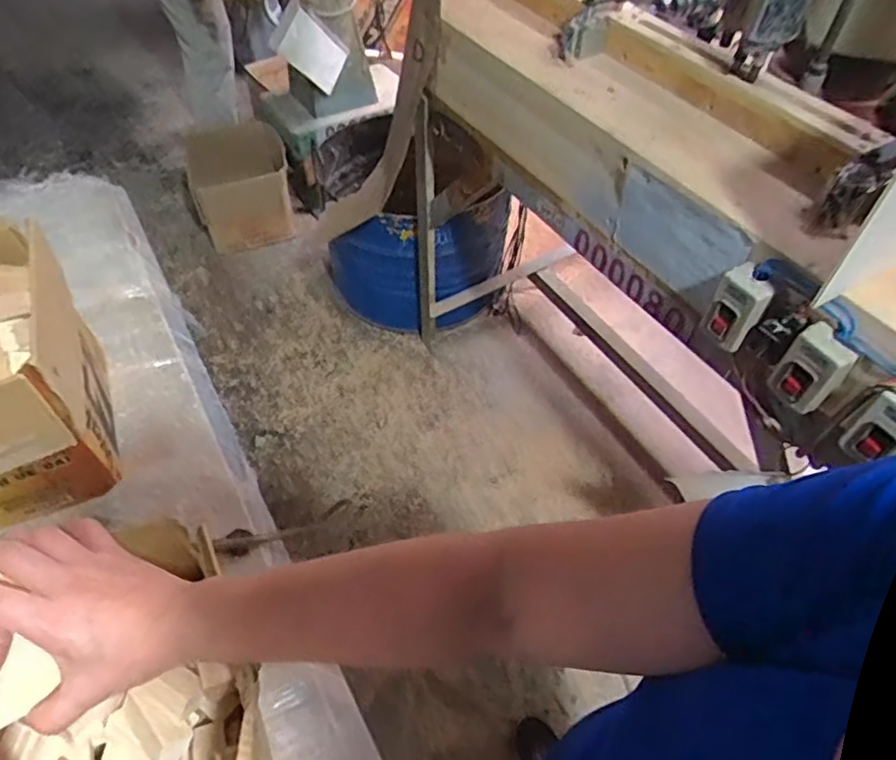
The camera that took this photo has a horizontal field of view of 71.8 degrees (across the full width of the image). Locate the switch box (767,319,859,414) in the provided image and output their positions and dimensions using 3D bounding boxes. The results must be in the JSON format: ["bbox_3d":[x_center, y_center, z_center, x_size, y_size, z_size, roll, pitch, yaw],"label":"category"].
[{"bbox_3d":[0.414,-0.010,0.706,0.034,0.095,0.063,-19,53,-16],"label":"switch box"}]

